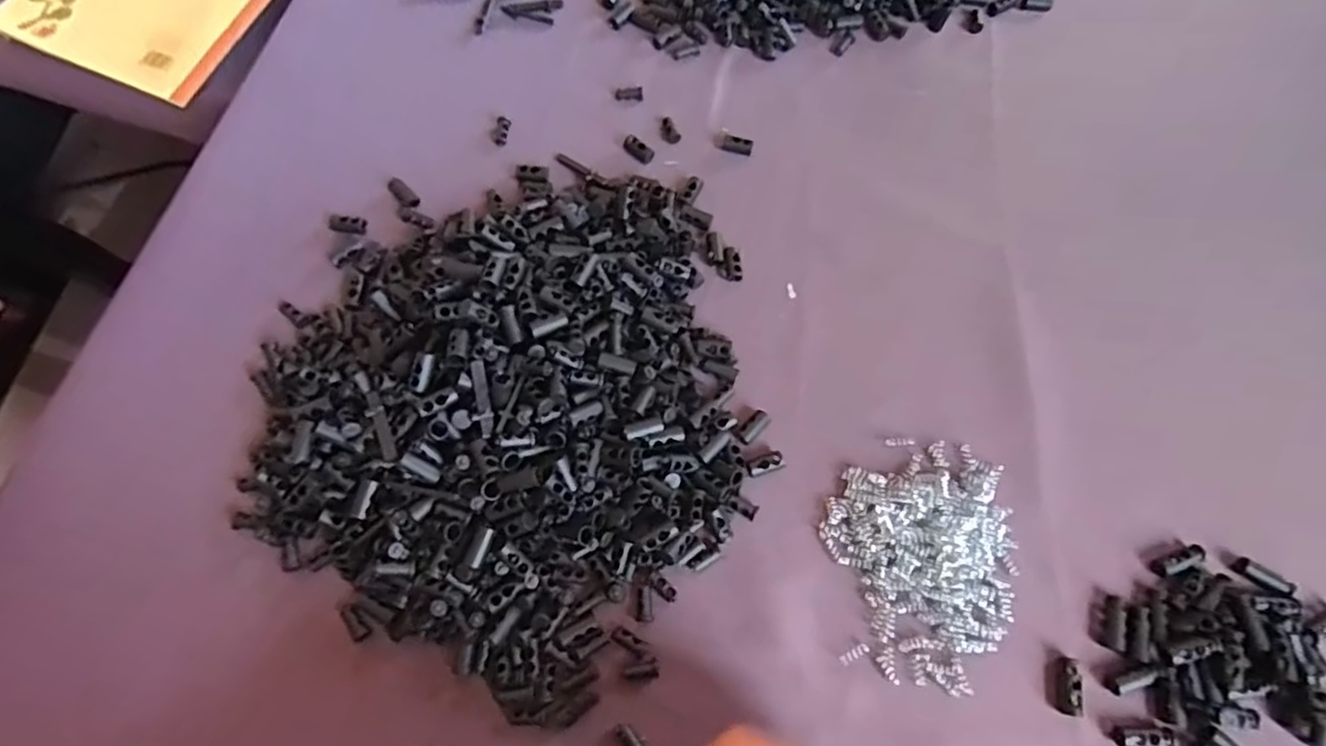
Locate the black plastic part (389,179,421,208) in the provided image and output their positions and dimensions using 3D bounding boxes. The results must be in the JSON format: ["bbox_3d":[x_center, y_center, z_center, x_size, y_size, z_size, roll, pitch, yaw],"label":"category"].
[{"bbox_3d":[-0.145,-0.100,0.371,0.008,0.007,0.020,-43,75,-13],"label":"black plastic part"}]

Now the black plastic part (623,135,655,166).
[{"bbox_3d":[-0.014,-0.132,0.388,0.020,0.005,0.011,42,76,14],"label":"black plastic part"}]

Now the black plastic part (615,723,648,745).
[{"bbox_3d":[-0.013,0.158,0.283,0.008,0.007,0.018,-39,75,-12],"label":"black plastic part"}]

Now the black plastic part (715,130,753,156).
[{"bbox_3d":[0.042,-0.136,0.391,0.021,0.005,0.011,20,71,5],"label":"black plastic part"}]

